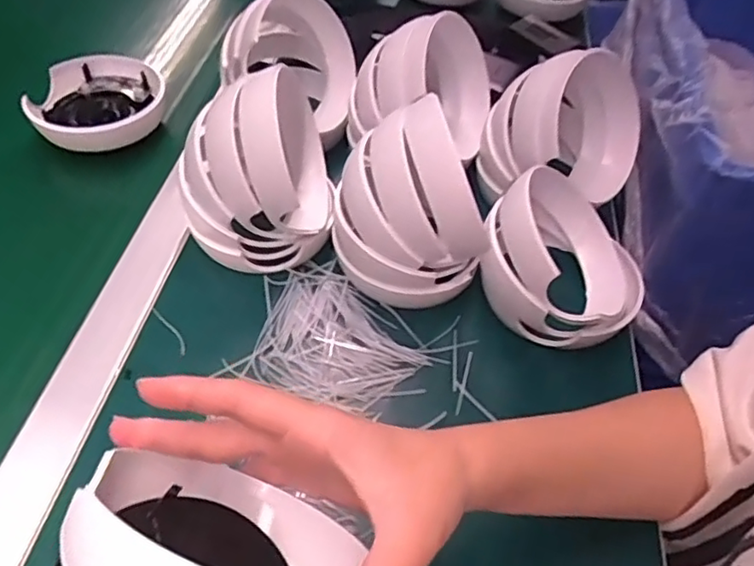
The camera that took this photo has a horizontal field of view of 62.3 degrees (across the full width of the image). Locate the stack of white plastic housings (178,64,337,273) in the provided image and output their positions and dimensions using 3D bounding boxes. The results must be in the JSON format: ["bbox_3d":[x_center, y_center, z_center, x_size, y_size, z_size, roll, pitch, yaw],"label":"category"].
[{"bbox_3d":[-0.084,-0.078,0.445,0.098,0.122,0.099,-1,49,-5],"label":"stack of white plastic housings"}]

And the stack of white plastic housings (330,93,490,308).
[{"bbox_3d":[0.023,-0.055,0.431,0.101,0.125,0.092,8,49,3],"label":"stack of white plastic housings"}]

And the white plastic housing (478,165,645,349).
[{"bbox_3d":[0.136,-0.022,0.440,0.110,0.078,0.118,2,49,-3],"label":"white plastic housing"}]

